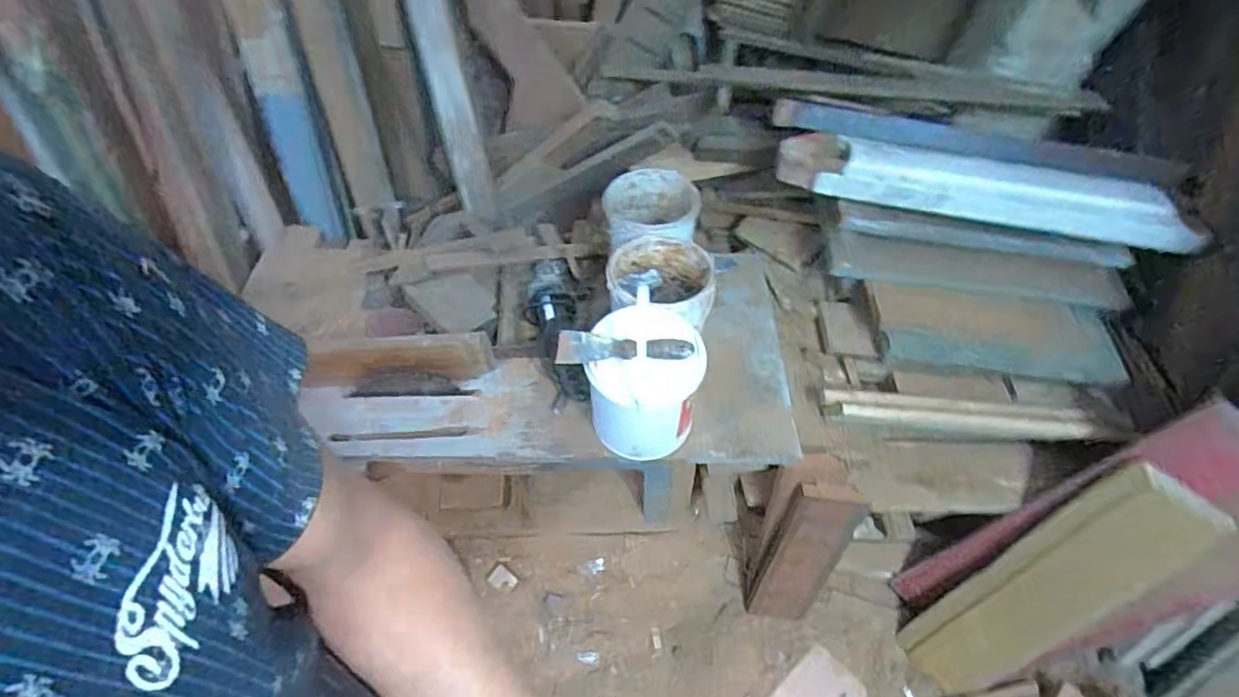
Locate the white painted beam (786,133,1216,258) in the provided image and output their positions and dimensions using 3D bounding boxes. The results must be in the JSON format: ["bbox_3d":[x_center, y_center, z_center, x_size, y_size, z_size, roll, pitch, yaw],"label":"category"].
[{"bbox_3d":[0.692,-0.299,1.103,0.778,0.084,0.135,8,56,2],"label":"white painted beam"}]

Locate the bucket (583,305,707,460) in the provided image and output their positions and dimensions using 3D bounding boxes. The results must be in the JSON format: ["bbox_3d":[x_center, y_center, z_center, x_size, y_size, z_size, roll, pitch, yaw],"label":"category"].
[{"bbox_3d":[0.045,0.053,0.950,0.180,0.207,0.193,10,56,4],"label":"bucket"}]

